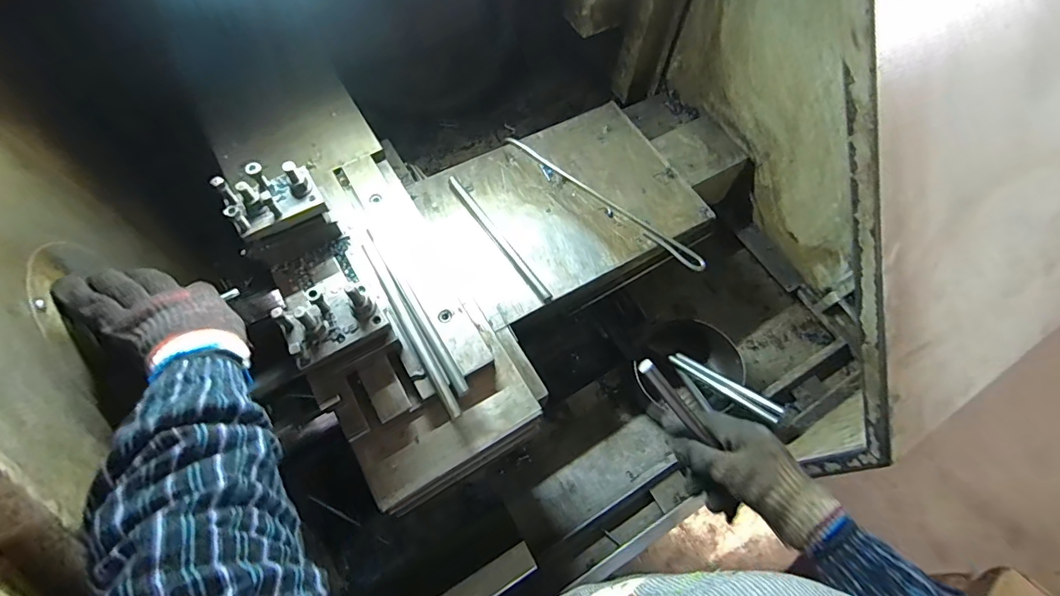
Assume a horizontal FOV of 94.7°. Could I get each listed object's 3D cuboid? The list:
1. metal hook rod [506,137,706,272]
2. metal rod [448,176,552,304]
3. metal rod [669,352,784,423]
[{"bbox_3d":[0.112,-0.152,0.764,0.368,0.008,0.025,35,68,12],"label":"metal hook rod"},{"bbox_3d":[-0.047,-0.089,0.719,0.016,0.012,0.248,-32,71,-17],"label":"metal rod"},{"bbox_3d":[0.305,0.136,0.773,0.024,0.014,0.187,-39,43,-19],"label":"metal rod"}]

